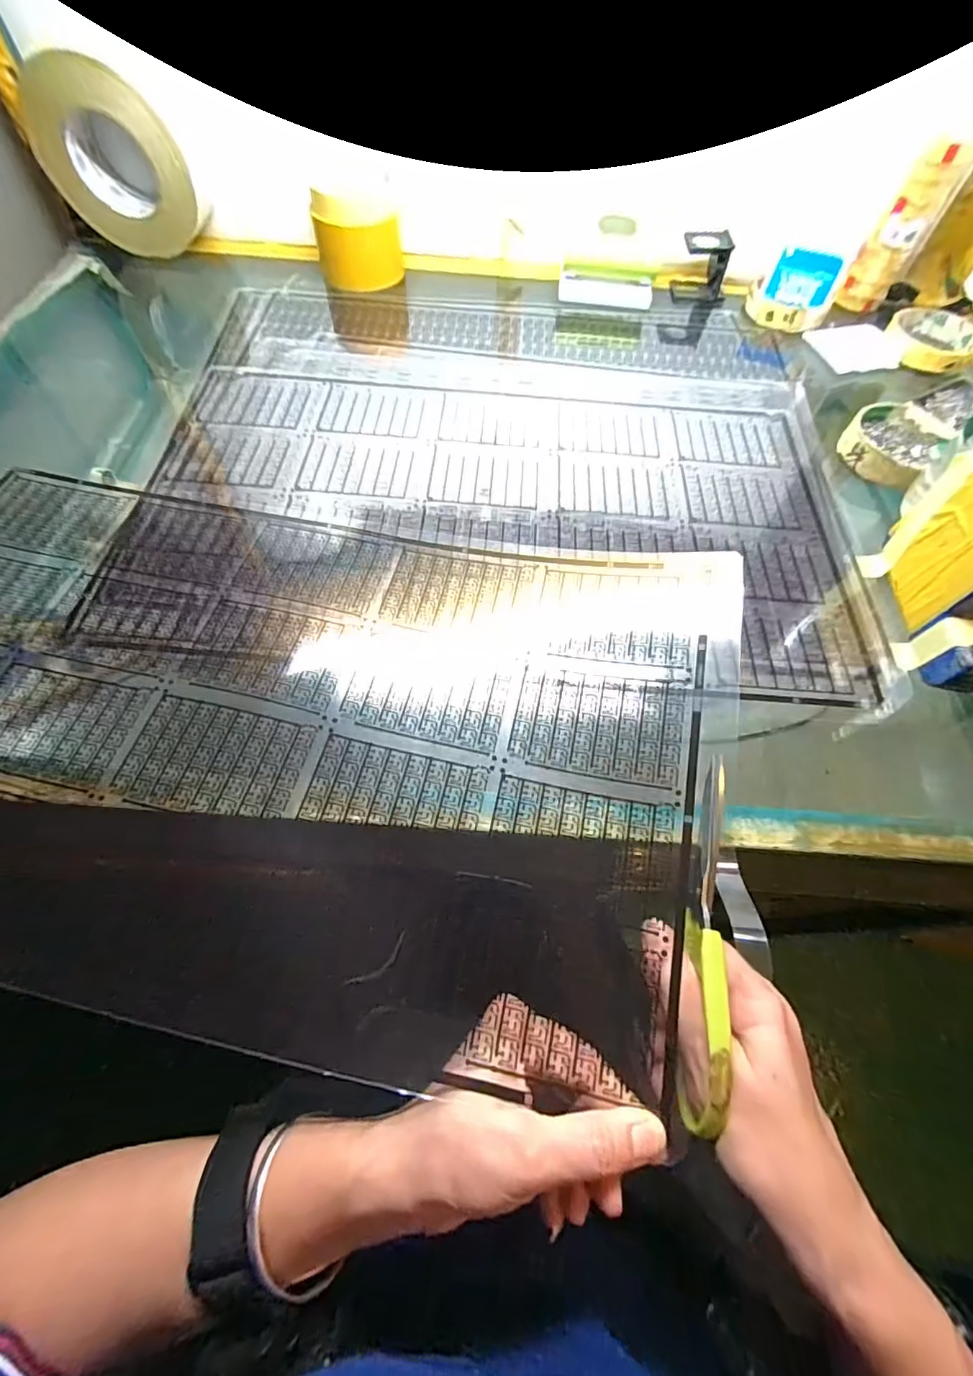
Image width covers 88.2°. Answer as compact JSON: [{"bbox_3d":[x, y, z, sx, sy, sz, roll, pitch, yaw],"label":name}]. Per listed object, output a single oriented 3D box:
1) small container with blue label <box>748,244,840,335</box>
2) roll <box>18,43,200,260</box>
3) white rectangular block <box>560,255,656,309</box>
[{"bbox_3d":[0.311,-0.402,0.508,0.079,0.050,0.057,26,63,11],"label":"small container with blue label"},{"bbox_3d":[-0.351,-0.490,0.477,0.130,0.133,0.046,17,62,7],"label":"roll"},{"bbox_3d":[0.125,-0.420,0.519,0.095,0.029,0.020,3,61,-1],"label":"white rectangular block"}]

